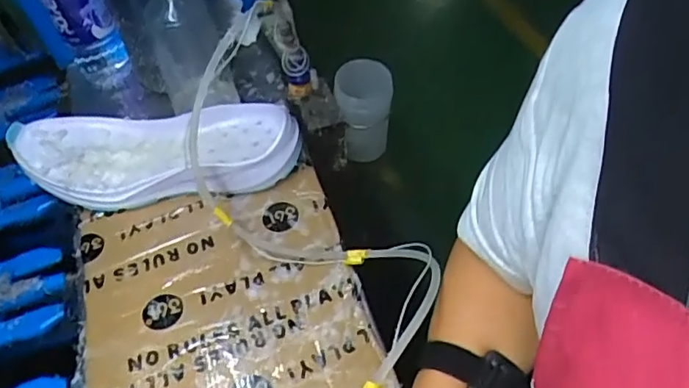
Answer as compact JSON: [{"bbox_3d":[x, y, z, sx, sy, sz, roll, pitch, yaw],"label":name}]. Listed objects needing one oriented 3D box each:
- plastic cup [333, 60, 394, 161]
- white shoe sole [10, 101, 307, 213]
[{"bbox_3d":[0.028,-0.109,0.781,0.073,0.131,0.066,-2,52,2],"label":"plastic cup"},{"bbox_3d":[-0.182,-0.039,0.567,0.276,0.048,0.101,-4,52,1],"label":"white shoe sole"}]

